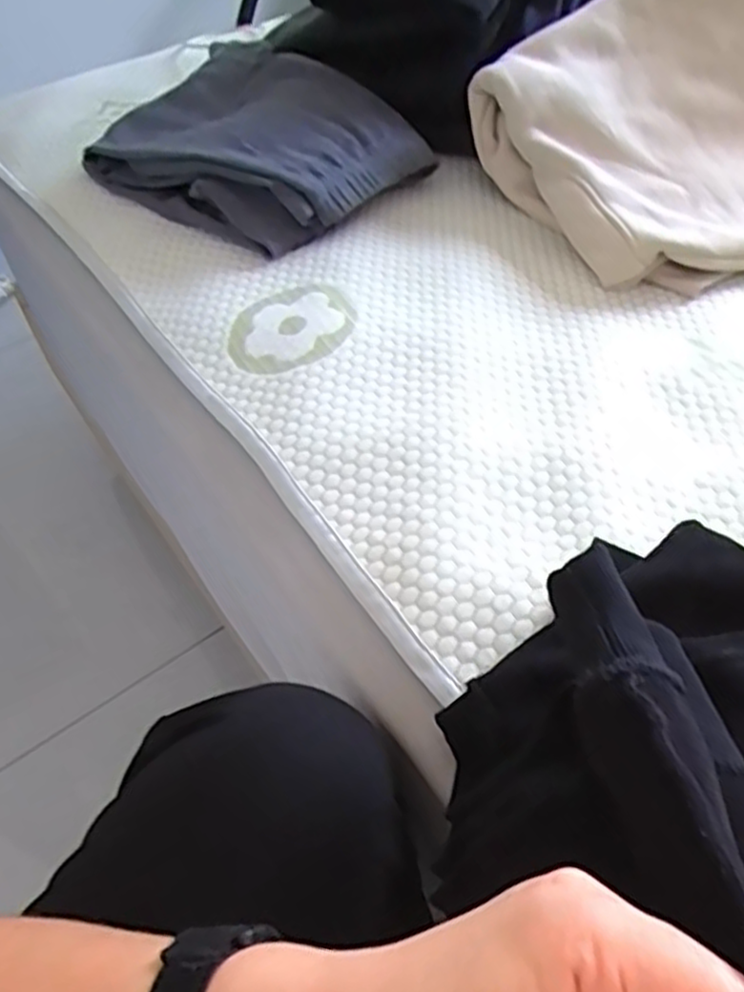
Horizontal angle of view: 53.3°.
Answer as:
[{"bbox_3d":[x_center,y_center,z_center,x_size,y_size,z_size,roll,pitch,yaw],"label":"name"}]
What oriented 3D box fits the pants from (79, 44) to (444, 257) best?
[{"bbox_3d":[-0.112,-0.323,0.681,0.270,0.083,0.194,31,57,25],"label":"pants"}]

